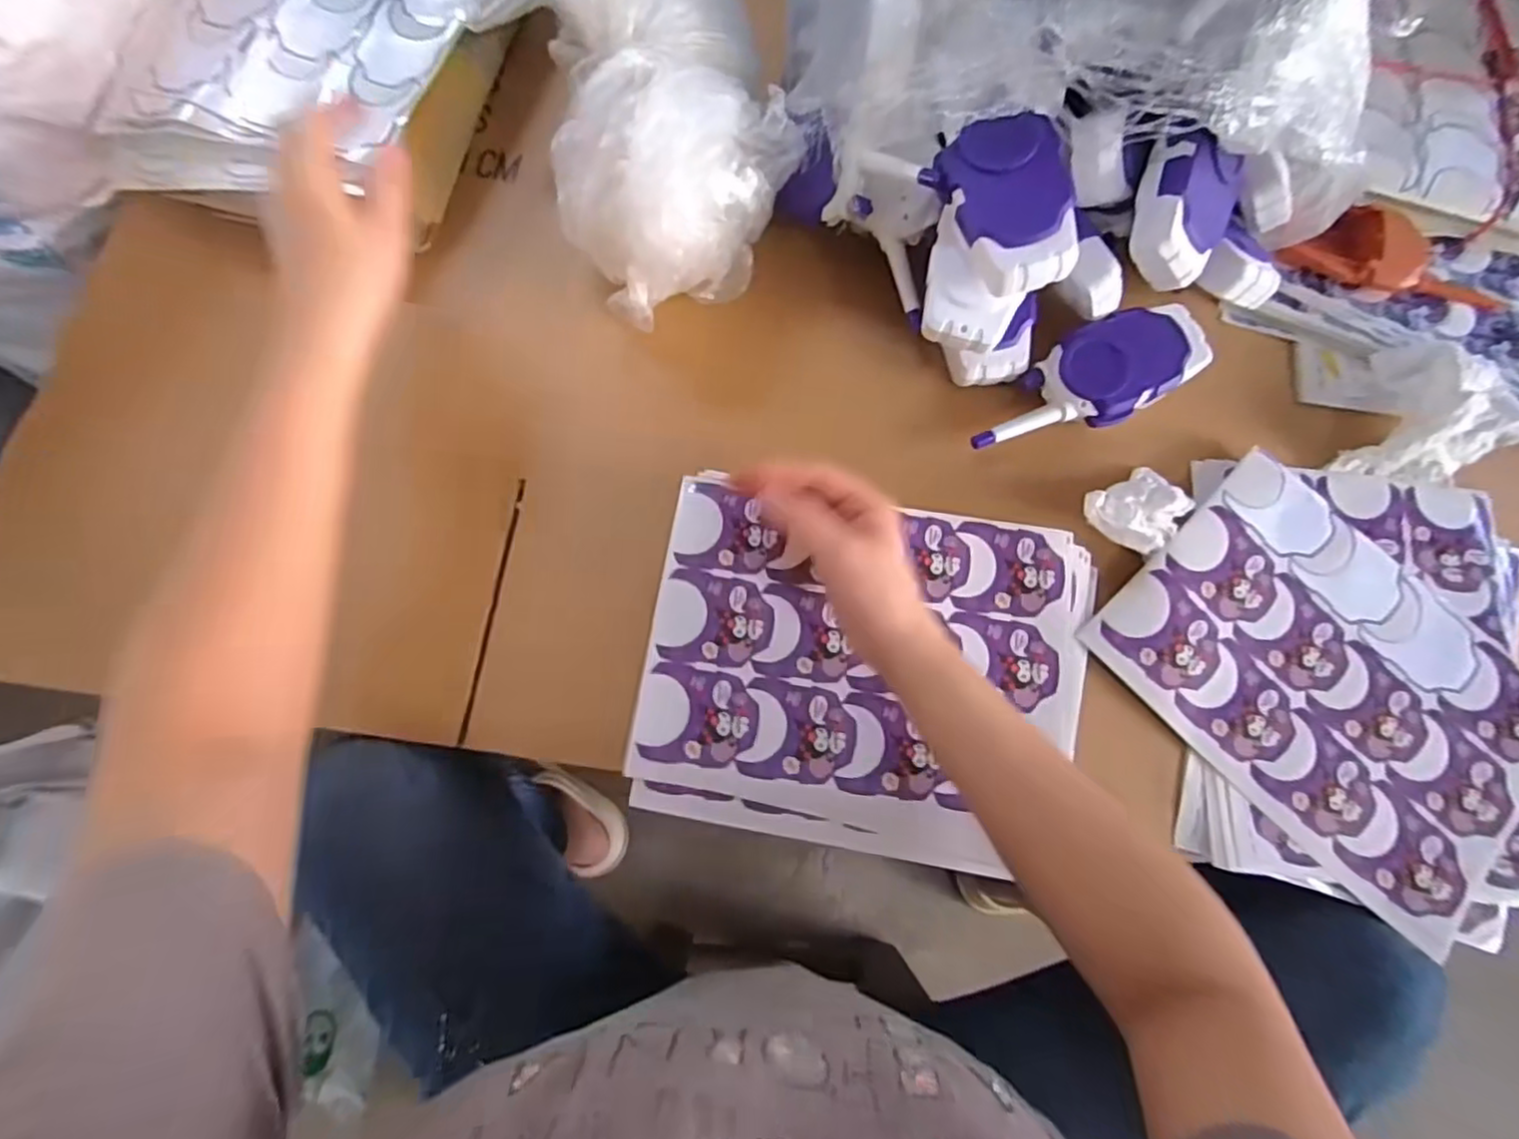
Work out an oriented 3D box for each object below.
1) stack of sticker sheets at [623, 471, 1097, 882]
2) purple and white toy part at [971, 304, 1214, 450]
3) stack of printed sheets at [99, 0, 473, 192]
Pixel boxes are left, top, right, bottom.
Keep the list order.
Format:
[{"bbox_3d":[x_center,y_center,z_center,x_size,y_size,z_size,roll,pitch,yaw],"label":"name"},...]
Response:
[{"bbox_3d":[0.065,0.061,0.420,0.267,0.011,0.214,10,76,1],"label":"stack of sticker sheets"},{"bbox_3d":[0.219,-0.125,0.445,0.160,0.037,0.064,-28,78,-8],"label":"purple and white toy part"},{"bbox_3d":[-0.320,-0.413,0.482,0.217,0.033,0.313,8,76,0],"label":"stack of printed sheets"}]

